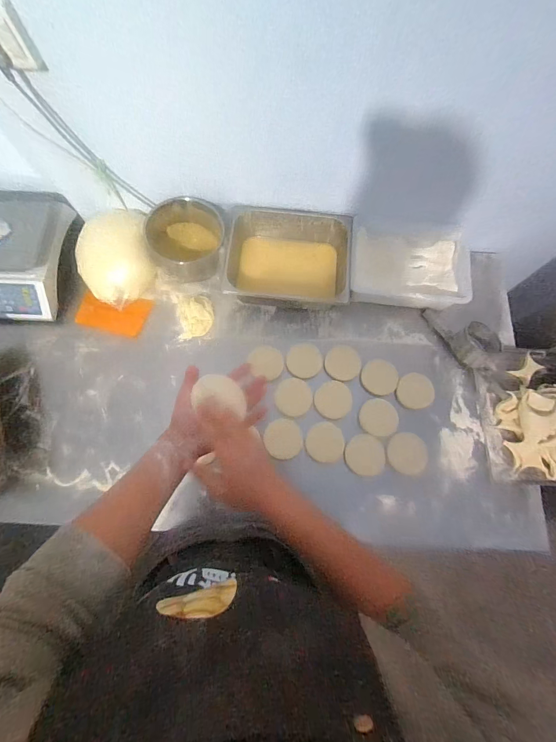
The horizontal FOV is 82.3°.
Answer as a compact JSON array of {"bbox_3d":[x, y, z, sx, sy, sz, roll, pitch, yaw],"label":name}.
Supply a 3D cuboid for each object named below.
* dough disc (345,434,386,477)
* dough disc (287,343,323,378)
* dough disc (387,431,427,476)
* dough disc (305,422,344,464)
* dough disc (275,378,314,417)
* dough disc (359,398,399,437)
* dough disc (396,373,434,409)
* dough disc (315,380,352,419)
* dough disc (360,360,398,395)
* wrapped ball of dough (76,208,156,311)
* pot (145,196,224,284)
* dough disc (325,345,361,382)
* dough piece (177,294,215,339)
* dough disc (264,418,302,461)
[{"bbox_3d":[0.214,0.205,0.779,0.093,0.010,0.095,0,74,-1],"label":"dough disc"},{"bbox_3d":[0.071,-0.027,0.842,0.090,0.008,0.094,0,74,-1],"label":"dough disc"},{"bbox_3d":[0.315,0.200,0.771,0.089,0.009,0.096,0,74,-1],"label":"dough disc"},{"bbox_3d":[0.115,0.176,0.785,0.093,0.009,0.095,0,74,-1],"label":"dough disc"},{"bbox_3d":[0.041,0.065,0.793,0.093,0.009,0.092,1,84,-8],"label":"dough disc"},{"bbox_3d":[0.251,0.114,0.786,0.090,0.004,0.090,0,74,-1],"label":"dough disc"},{"bbox_3d":[0.354,0.051,0.818,0.095,0.006,0.091,0,74,-1],"label":"dough disc"},{"bbox_3d":[0.140,0.071,0.800,0.091,0.004,0.094,0,74,-1],"label":"dough disc"},{"bbox_3d":[0.265,0.015,0.828,0.091,0.005,0.093,0,74,-1],"label":"dough disc"},{"bbox_3d":[-0.431,-0.293,0.838,0.197,0.092,0.223,-18,76,-6],"label":"wrapped ball of dough"},{"bbox_3d":[-0.242,-0.342,0.856,0.190,0.109,0.198,0,74,-1],"label":"pot"},{"bbox_3d":[0.171,-0.022,0.836,0.090,0.006,0.096,0,74,-1],"label":"dough disc"},{"bbox_3d":[-0.223,-0.147,0.854,0.100,0.026,0.113,-13,75,-5],"label":"dough piece"},{"bbox_3d":[0.013,0.166,0.775,0.091,0.015,0.094,0,74,-1],"label":"dough disc"}]

